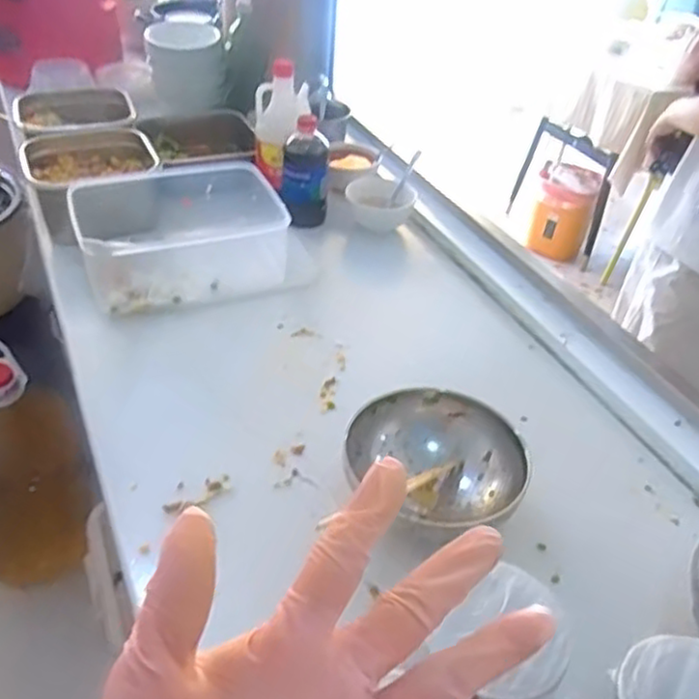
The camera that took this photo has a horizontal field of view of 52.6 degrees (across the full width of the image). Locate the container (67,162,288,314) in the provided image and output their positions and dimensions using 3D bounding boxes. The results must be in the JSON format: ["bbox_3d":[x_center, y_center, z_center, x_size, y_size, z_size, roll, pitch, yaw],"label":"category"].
[{"bbox_3d":[-0.228,-0.161,0.977,0.275,0.094,0.215,-14,41,-23],"label":"container"}]

